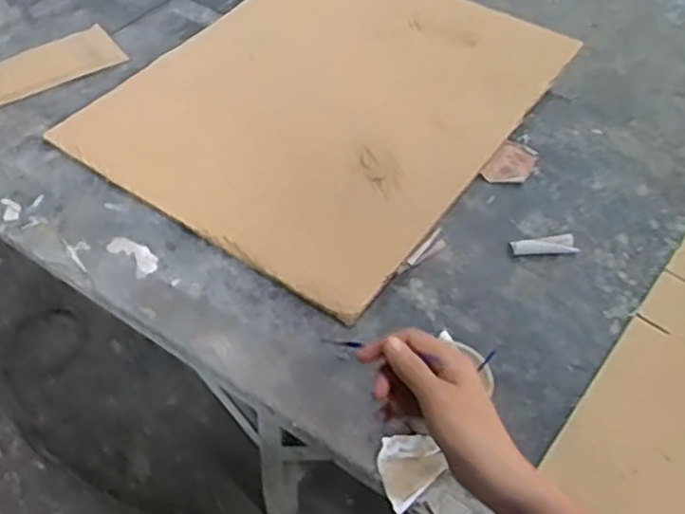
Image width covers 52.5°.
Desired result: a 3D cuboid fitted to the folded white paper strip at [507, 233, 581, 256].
[{"bbox_3d":[0.355,-0.022,1.234,0.120,0.016,0.041,-1,53,-3],"label":"folded white paper strip"}]

